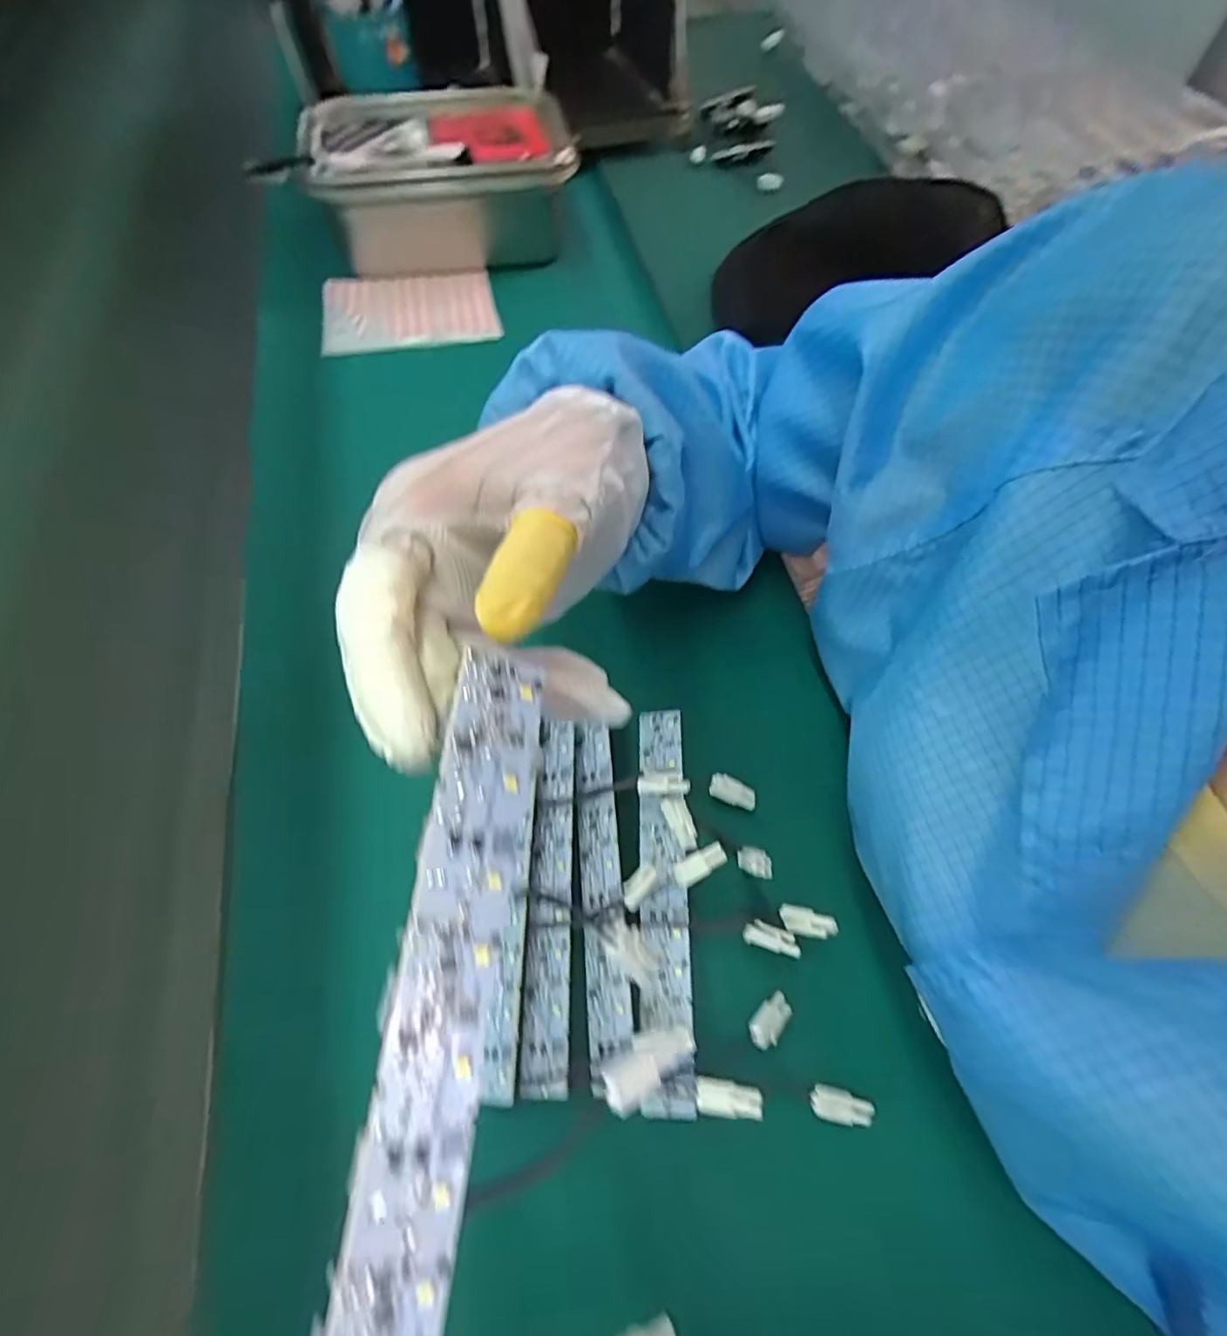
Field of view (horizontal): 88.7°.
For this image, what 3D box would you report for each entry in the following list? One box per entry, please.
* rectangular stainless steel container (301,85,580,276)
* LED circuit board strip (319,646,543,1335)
[{"bbox_3d":[-0.155,-0.445,0.581,0.231,0.089,0.155,-12,61,-7],"label":"rectangular stainless steel container"},{"bbox_3d":[-0.039,0.087,0.139,0.025,0.004,0.183,19,70,-32],"label":"LED circuit board strip"}]

